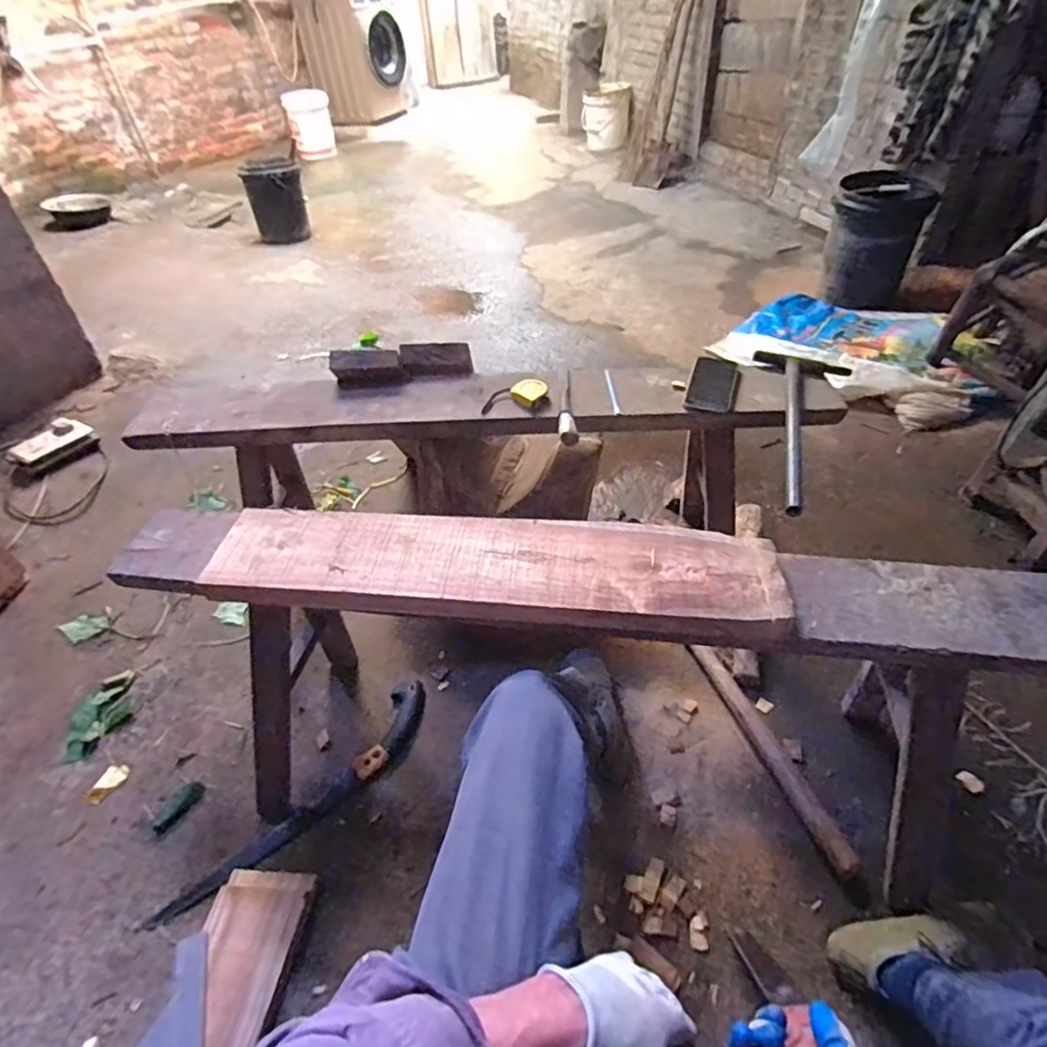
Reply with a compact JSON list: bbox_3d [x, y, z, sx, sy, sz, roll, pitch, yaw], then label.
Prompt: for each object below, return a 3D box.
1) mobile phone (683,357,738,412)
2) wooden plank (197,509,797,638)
[{"bbox_3d":[0.328,-0.243,1.046,0.076,0.016,0.161,12,46,16],"label":"mobile phone"},{"bbox_3d":[-0.044,0.057,0.726,0.666,0.036,0.147,2,42,7],"label":"wooden plank"}]

